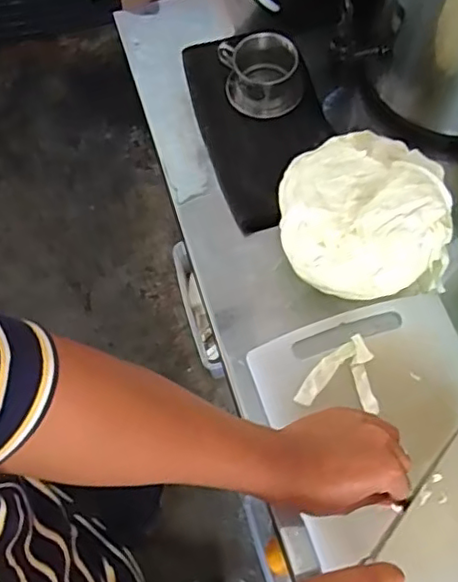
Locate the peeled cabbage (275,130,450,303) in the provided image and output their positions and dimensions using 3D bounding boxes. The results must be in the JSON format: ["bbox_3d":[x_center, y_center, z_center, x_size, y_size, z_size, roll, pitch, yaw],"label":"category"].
[{"bbox_3d":[0.132,-0.074,0.615,0.154,0.099,0.156,-7,67,-1],"label":"peeled cabbage"}]

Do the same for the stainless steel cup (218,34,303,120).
[{"bbox_3d":[0.037,-0.257,0.719,0.094,0.059,0.078,1,67,3],"label":"stainless steel cup"}]

